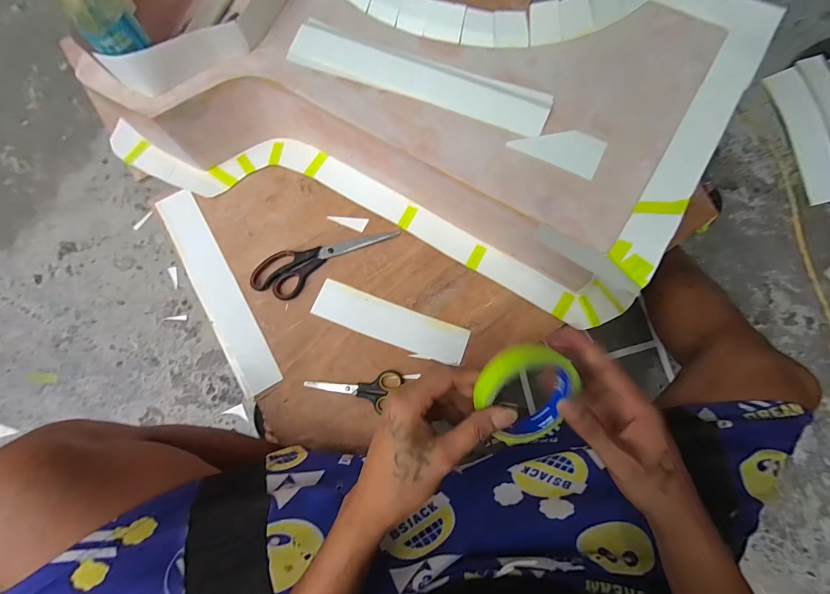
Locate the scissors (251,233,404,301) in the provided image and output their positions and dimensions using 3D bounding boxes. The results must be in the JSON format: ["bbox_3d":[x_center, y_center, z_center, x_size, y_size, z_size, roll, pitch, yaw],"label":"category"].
[{"bbox_3d":[-0.137,-0.048,0.550,0.228,0.011,0.076,-11,76,-3],"label":"scissors"}]

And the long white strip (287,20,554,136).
[{"bbox_3d":[0.004,-0.299,0.481,0.358,0.008,0.063,20,79,6],"label":"long white strip"}]

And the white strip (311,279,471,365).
[{"bbox_3d":[-0.037,0.038,0.536,0.235,0.006,0.058,20,78,5],"label":"white strip"}]

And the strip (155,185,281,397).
[{"bbox_3d":[-0.306,-0.015,0.545,0.056,0.005,0.349,-30,79,-9],"label":"strip"}]

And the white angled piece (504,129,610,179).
[{"bbox_3d":[0.182,-0.193,0.449,0.108,0.005,0.053,25,77,6],"label":"white angled piece"}]

